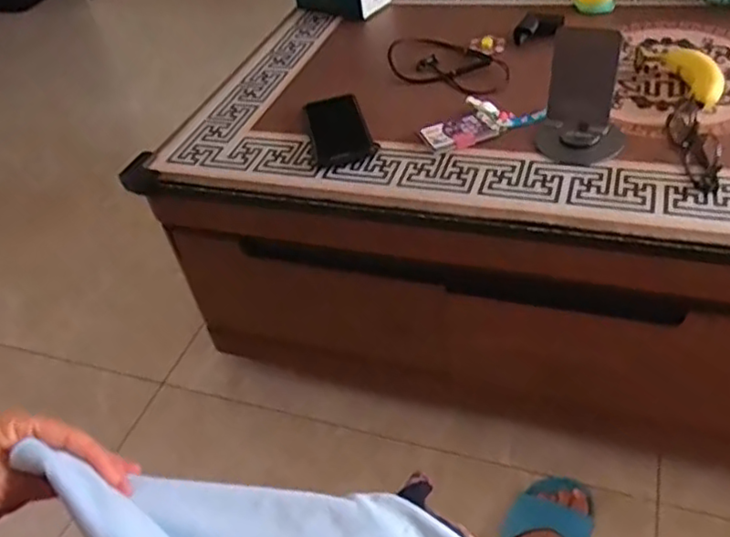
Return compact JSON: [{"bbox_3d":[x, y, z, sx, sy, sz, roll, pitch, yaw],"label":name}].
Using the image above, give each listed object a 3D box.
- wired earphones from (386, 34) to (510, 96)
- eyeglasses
[{"bbox_3d":[0.109,-0.303,0.931,0.126,0.024,0.238,-30,45,-24],"label":"wired earphones"},{"bbox_3d":[0.364,-0.145,0.713,0.030,0.039,0.160,2,44,12],"label":"eyeglasses"}]

